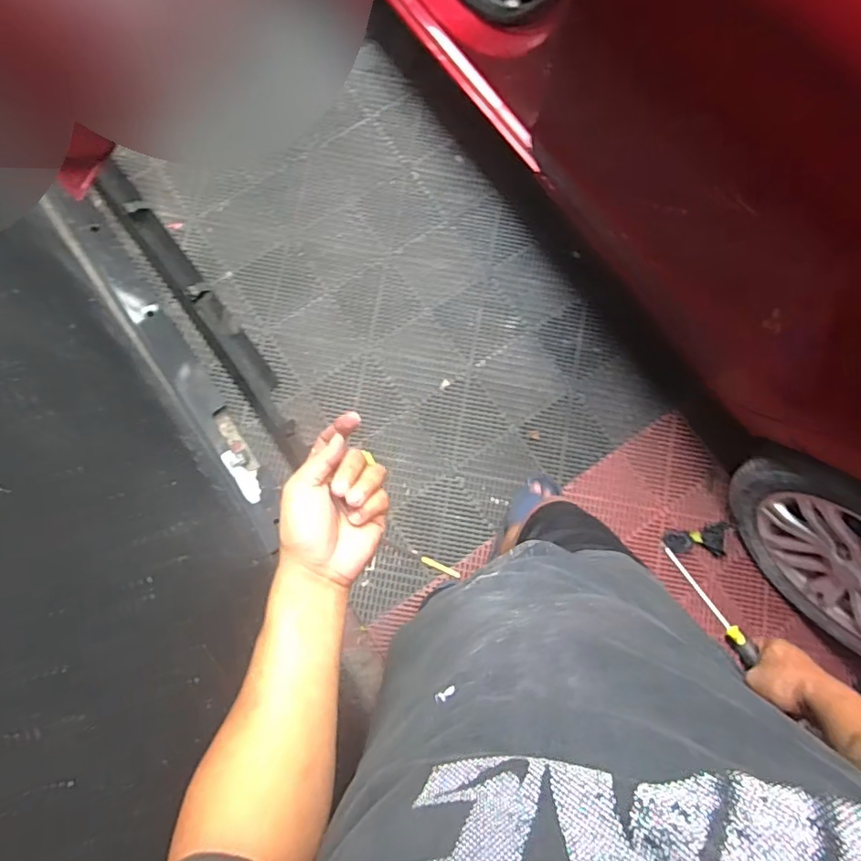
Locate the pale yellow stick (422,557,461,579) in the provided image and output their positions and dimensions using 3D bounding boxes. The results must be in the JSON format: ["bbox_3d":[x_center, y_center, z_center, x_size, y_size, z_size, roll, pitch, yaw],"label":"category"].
[{"bbox_3d":[0.027,0.352,1.401,0.104,0.012,0.018,24,80,3],"label":"pale yellow stick"}]

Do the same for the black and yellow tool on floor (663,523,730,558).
[{"bbox_3d":[0.696,0.292,1.419,0.166,0.022,0.079,-8,80,-2],"label":"black and yellow tool on floor"}]

